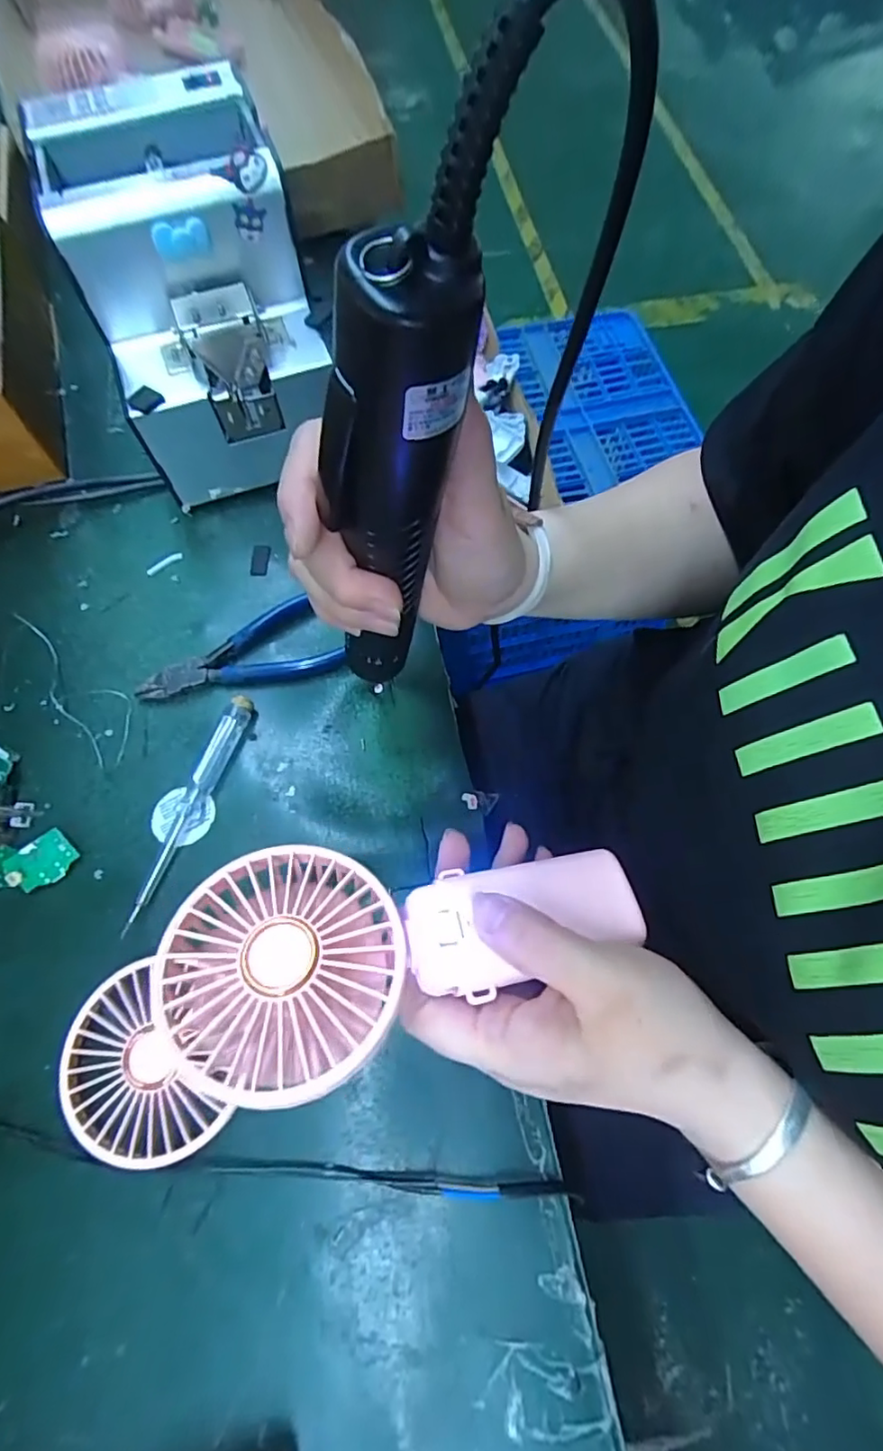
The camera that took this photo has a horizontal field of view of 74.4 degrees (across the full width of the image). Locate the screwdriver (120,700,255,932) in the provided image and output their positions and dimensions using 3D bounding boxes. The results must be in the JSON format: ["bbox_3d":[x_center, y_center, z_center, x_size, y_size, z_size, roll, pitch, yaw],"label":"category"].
[{"bbox_3d":[-0.140,0.044,0.324,0.013,0.012,0.133,21,69,6],"label":"screwdriver"}]

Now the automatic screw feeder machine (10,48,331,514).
[{"bbox_3d":[-0.152,-0.263,0.371,0.121,0.154,0.163,-20,71,-10],"label":"automatic screw feeder machine"}]

